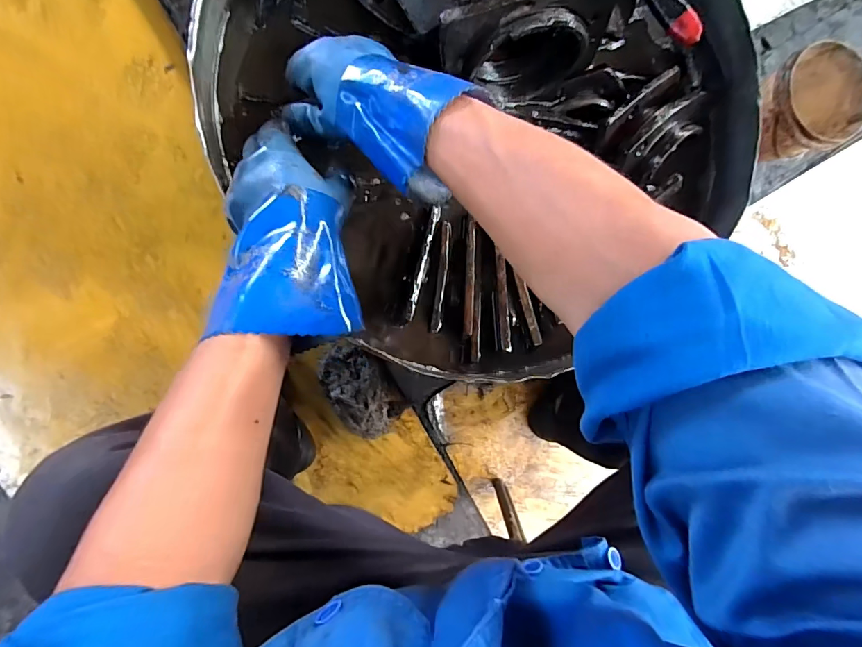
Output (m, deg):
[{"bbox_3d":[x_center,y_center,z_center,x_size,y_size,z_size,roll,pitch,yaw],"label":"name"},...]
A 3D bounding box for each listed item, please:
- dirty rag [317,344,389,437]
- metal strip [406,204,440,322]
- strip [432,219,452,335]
[{"bbox_3d":[-0.134,0.129,0.813,0.105,0.061,0.189,-27,96,-3],"label":"dirty rag"},{"bbox_3d":[-0.008,-0.065,0.465,0.010,0.013,0.128,15,79,-8],"label":"metal strip"},{"bbox_3d":[0.012,-0.051,0.478,0.012,0.004,0.120,5,91,-8],"label":"strip"}]

